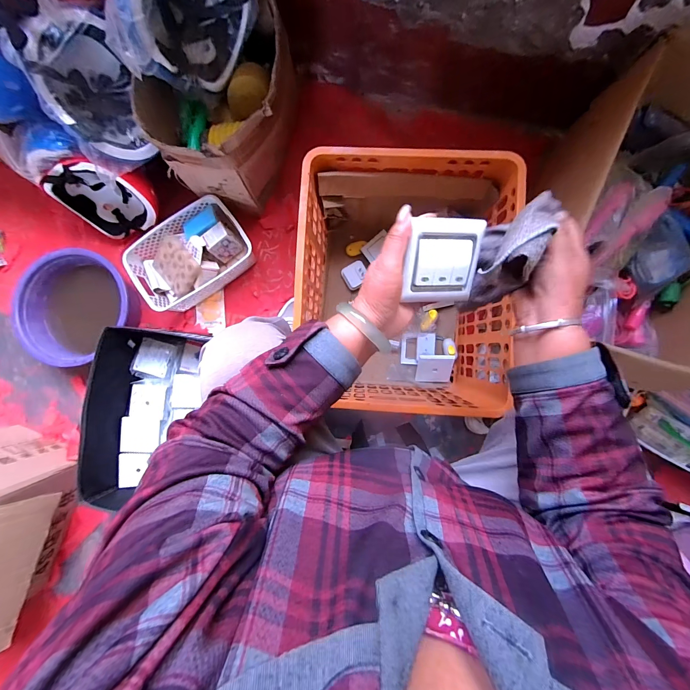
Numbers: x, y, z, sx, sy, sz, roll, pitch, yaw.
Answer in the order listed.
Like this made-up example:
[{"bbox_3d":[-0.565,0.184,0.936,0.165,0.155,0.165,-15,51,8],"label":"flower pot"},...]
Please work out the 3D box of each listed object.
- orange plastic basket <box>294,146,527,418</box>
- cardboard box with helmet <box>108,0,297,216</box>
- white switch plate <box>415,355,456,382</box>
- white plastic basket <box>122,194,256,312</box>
[{"bbox_3d":[0.114,-0.122,0.665,0.387,0.280,0.475,3,89,2],"label":"orange plastic basket"},{"bbox_3d":[-0.263,-0.542,0.619,0.262,0.381,0.355,6,89,2],"label":"cardboard box with helmet"},{"bbox_3d":[0.226,0.063,0.757,0.084,0.017,0.082,3,123,4],"label":"white switch plate"},{"bbox_3d":[-0.401,-0.233,0.789,0.300,0.083,0.206,-33,88,1],"label":"white plastic basket"}]

